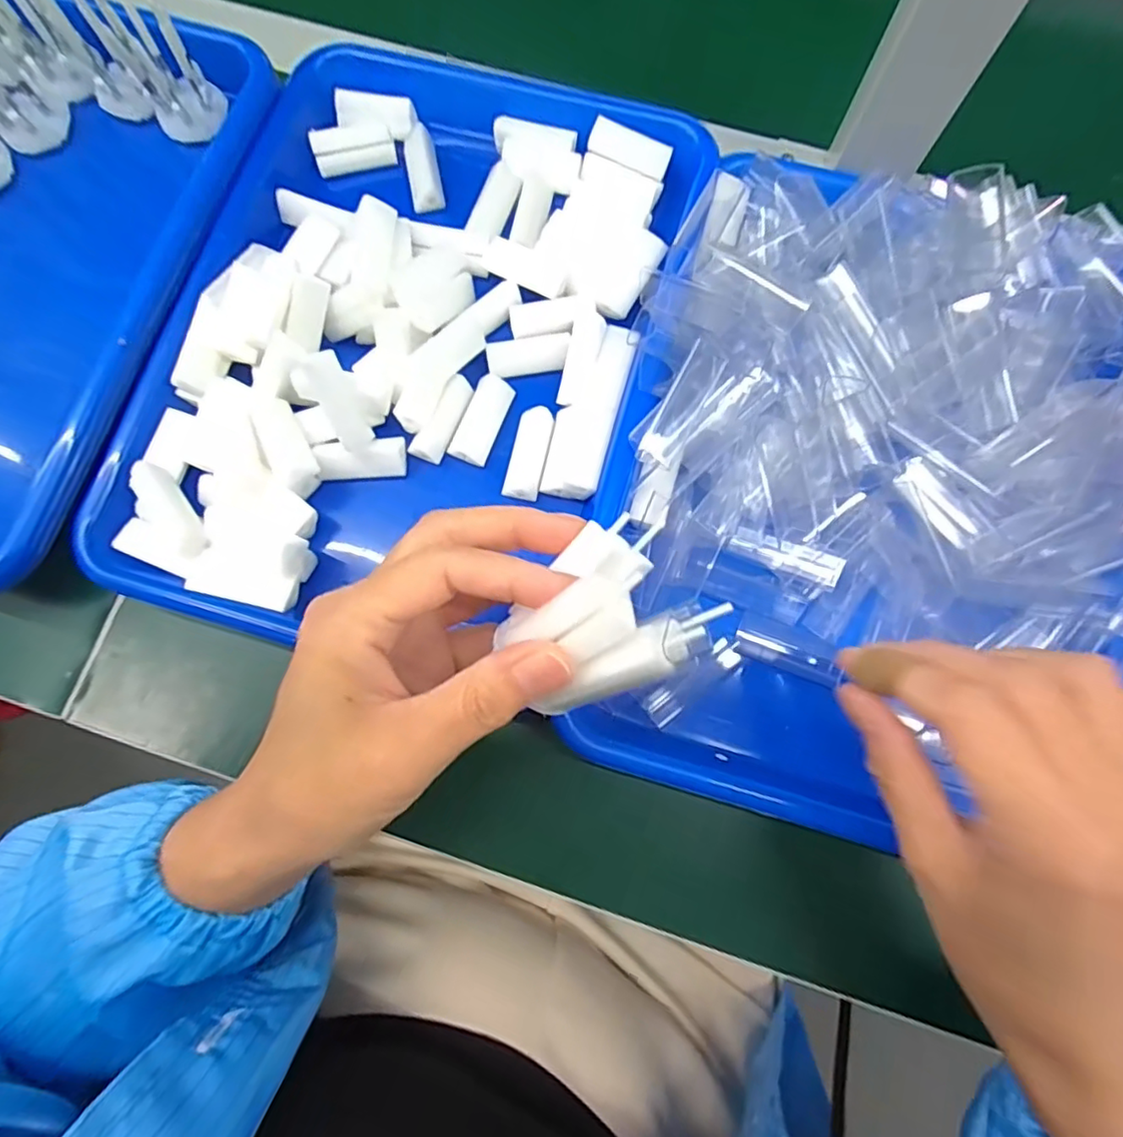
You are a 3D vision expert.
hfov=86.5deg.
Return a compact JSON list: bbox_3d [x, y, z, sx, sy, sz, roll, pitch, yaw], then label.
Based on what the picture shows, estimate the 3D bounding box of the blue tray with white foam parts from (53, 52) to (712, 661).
[{"bbox_3d":[-0.075,-0.120,0.315,0.237,0.041,0.336,16,78,4],"label":"blue tray with white foam parts"}]

